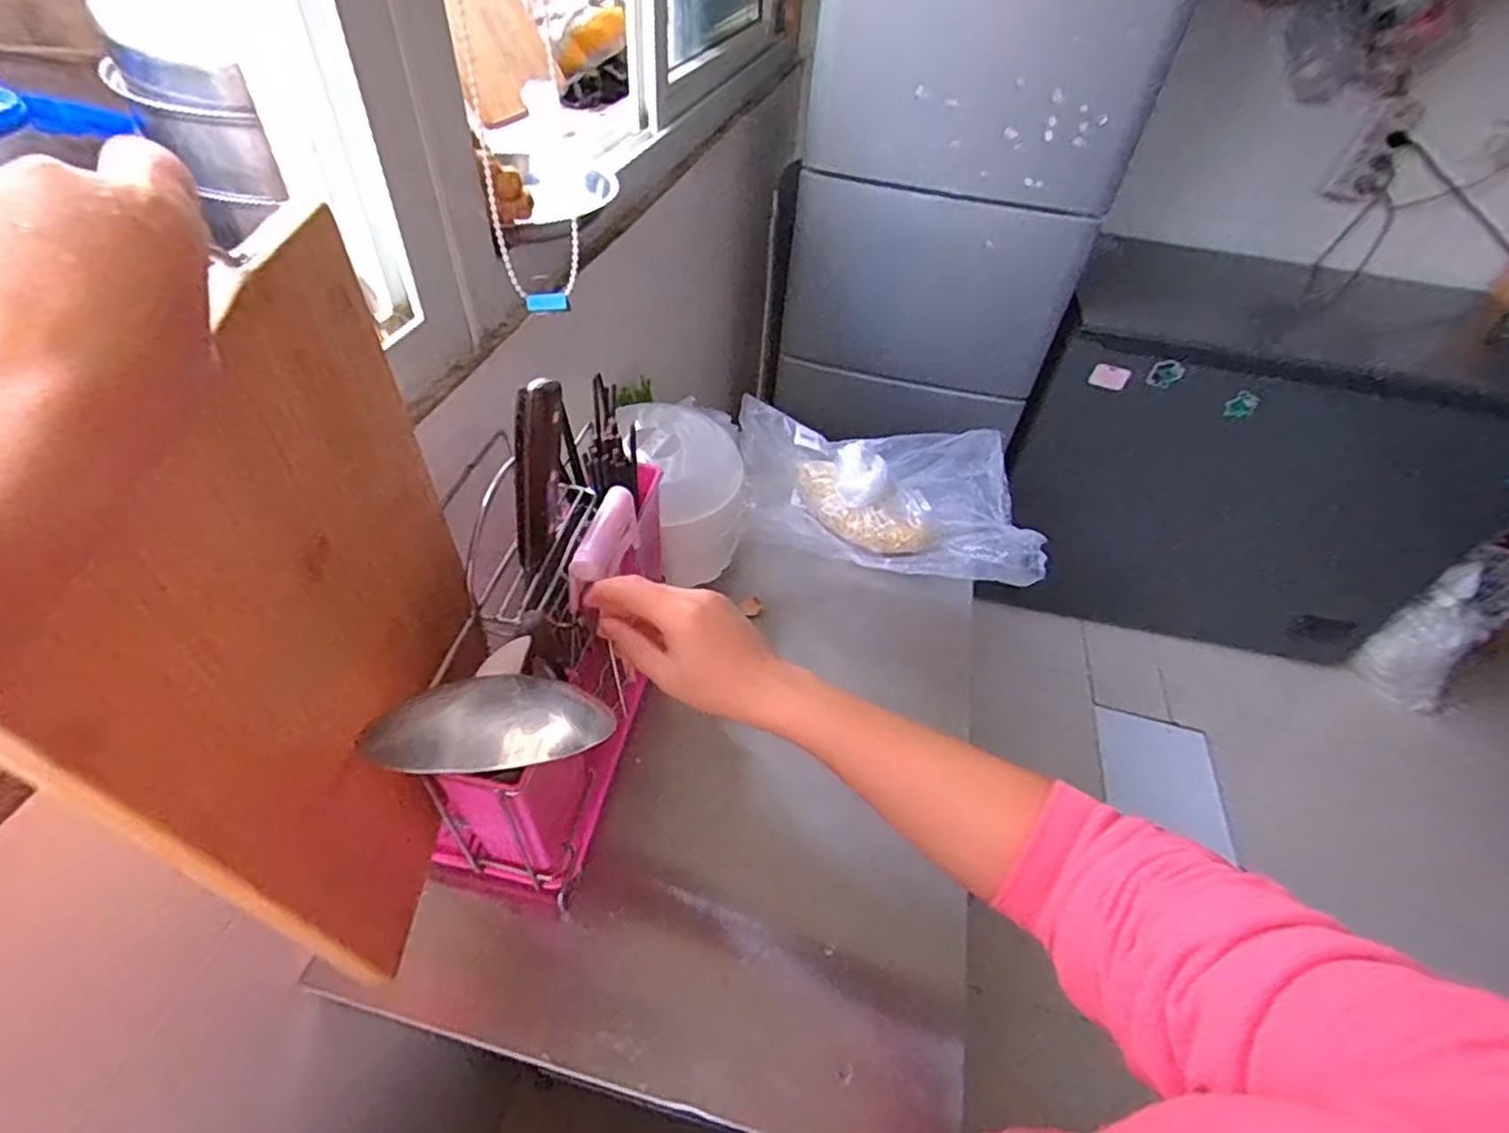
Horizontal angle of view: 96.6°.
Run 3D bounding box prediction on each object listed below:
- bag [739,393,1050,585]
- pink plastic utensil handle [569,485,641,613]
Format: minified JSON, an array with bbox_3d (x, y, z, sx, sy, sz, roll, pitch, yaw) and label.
[{"bbox_3d":[0.177,-0.113,0.902,0.394,0.082,0.272,6,46,-2],"label":"bag"},{"bbox_3d":[-0.105,-0.014,0.472,0.025,0.041,0.083,14,44,6],"label":"pink plastic utensil handle"}]

